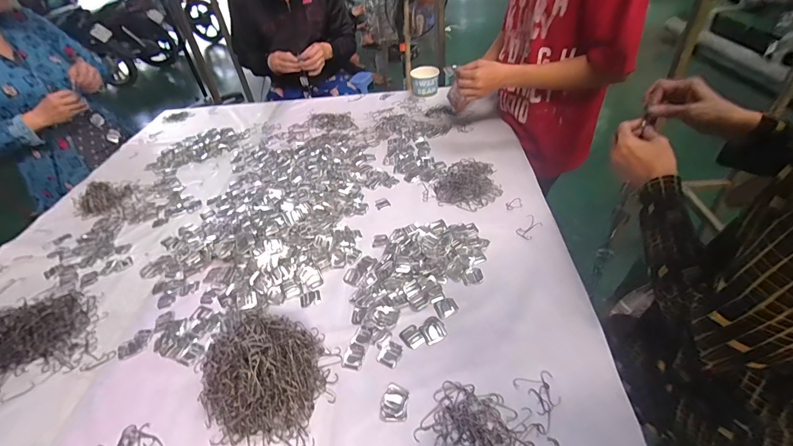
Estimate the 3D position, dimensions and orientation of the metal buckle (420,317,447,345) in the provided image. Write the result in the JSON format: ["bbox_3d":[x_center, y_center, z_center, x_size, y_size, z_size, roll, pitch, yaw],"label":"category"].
[{"bbox_3d":[0.056,0.165,0.566,0.036,0.006,0.042,-20,43,-13],"label":"metal buckle"}]

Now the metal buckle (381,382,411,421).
[{"bbox_3d":[-0.002,0.240,0.491,0.036,0.010,0.048,2,43,10],"label":"metal buckle"}]

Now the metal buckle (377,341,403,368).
[{"bbox_3d":[-0.009,0.194,0.542,0.031,0.004,0.038,13,46,21],"label":"metal buckle"}]

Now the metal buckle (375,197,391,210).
[{"bbox_3d":[-0.033,-0.045,0.832,0.032,0.004,0.039,-19,43,-12],"label":"metal buckle"}]

